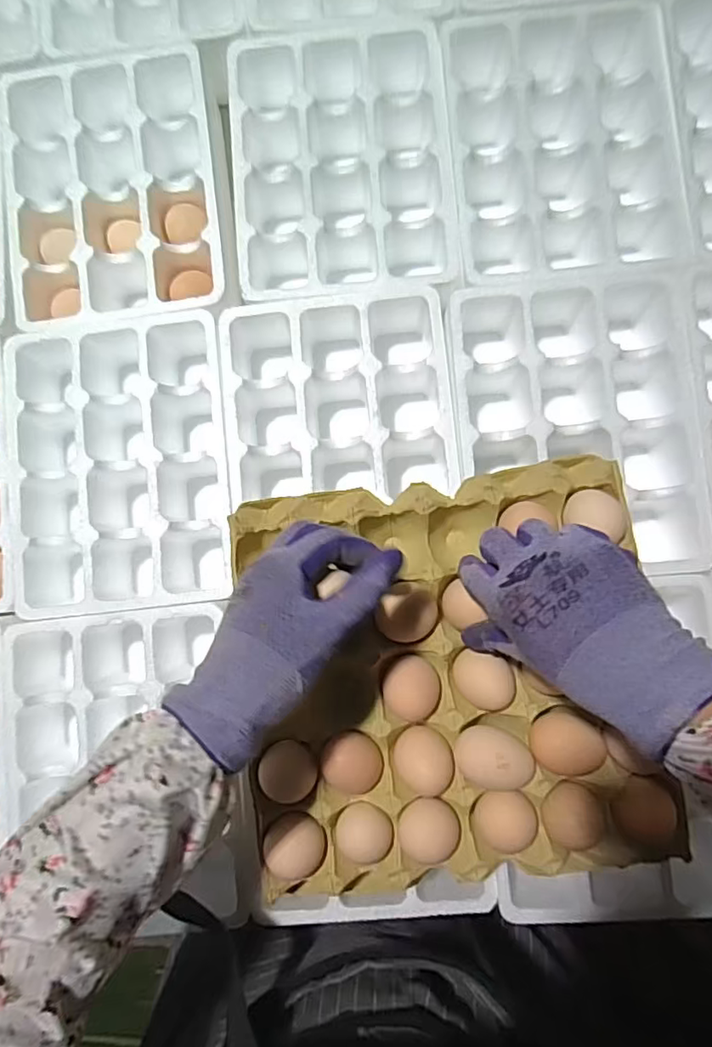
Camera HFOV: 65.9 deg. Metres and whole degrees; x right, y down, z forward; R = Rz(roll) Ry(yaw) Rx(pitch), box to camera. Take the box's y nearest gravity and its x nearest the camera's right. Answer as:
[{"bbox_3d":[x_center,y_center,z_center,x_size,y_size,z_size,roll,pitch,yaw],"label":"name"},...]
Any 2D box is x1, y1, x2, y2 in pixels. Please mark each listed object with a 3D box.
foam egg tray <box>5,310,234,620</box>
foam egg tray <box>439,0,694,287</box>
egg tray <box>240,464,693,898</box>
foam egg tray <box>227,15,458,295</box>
[{"bbox_3d":[-0.198,-0.049,0.495,0.188,0.067,0.248,-5,85,2],"label":"foam egg tray"},{"bbox_3d":[0.176,-0.326,0.488,0.187,0.066,0.242,-4,85,2],"label":"foam egg tray"},{"bbox_3d":[0.061,0.110,0.394,0.284,0.047,0.294,-7,84,3],"label":"egg tray"},{"bbox_3d":[-0.012,-0.314,0.504,0.188,0.061,0.241,-4,85,2],"label":"foam egg tray"}]

